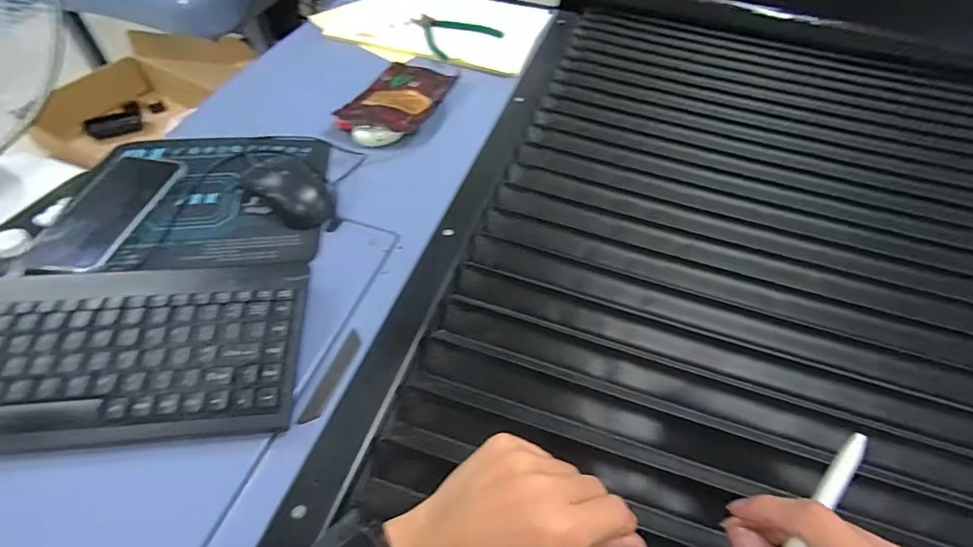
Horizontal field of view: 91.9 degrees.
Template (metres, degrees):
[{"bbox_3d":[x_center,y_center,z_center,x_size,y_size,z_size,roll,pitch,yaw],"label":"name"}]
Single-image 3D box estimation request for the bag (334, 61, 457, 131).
[{"bbox_3d":[-0.120,-0.241,0.645,0.112,0.029,0.150,23,53,14],"label":"bag"}]

